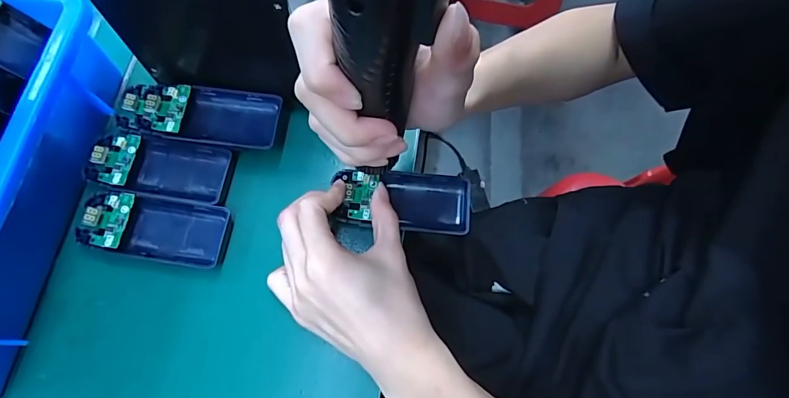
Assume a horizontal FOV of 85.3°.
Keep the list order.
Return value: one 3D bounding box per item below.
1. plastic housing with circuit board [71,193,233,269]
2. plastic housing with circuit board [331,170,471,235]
[{"bbox_3d":[-0.173,0.023,0.315,0.101,0.023,0.044,8,70,1],"label":"plastic housing with circuit board"},{"bbox_3d":[0.007,0.002,0.324,0.099,0.011,0.045,6,70,-5],"label":"plastic housing with circuit board"}]

